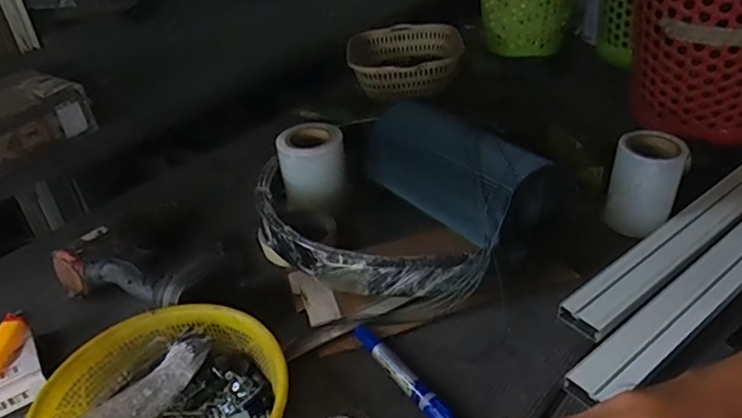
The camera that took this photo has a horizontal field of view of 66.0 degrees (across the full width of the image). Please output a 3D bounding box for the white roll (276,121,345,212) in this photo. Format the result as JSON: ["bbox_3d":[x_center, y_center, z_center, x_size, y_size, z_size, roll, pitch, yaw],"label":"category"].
[{"bbox_3d":[-0.072,-0.052,0.713,0.082,0.082,0.071,-7,36,-3],"label":"white roll"}]

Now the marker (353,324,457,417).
[{"bbox_3d":[0.028,0.148,0.510,0.017,0.013,0.137,-25,41,-25],"label":"marker"}]

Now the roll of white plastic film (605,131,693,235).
[{"bbox_3d":[0.314,-0.028,0.657,0.072,0.100,0.063,18,42,28],"label":"roll of white plastic film"}]

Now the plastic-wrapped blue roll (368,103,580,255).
[{"bbox_3d":[0.093,-0.055,0.688,0.123,0.098,0.311,-22,40,-22],"label":"plastic-wrapped blue roll"}]

